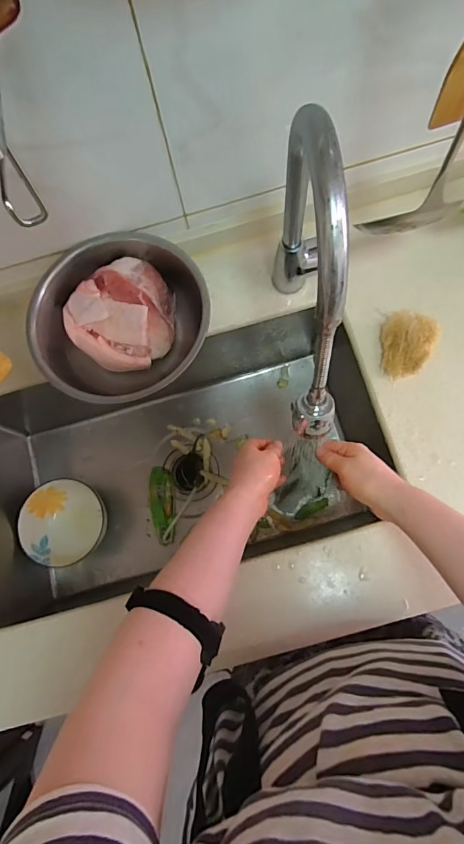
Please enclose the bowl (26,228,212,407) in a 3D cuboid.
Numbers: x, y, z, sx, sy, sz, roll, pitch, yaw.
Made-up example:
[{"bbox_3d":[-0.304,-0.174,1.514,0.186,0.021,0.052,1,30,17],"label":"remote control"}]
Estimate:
[{"bbox_3d":[-0.152,-0.150,0.606,0.236,0.088,0.217,-1,76,5],"label":"bowl"}]

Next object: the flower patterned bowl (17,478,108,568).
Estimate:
[{"bbox_3d":[-0.310,0.185,0.783,0.133,0.084,0.136,-1,76,5],"label":"flower patterned bowl"}]

